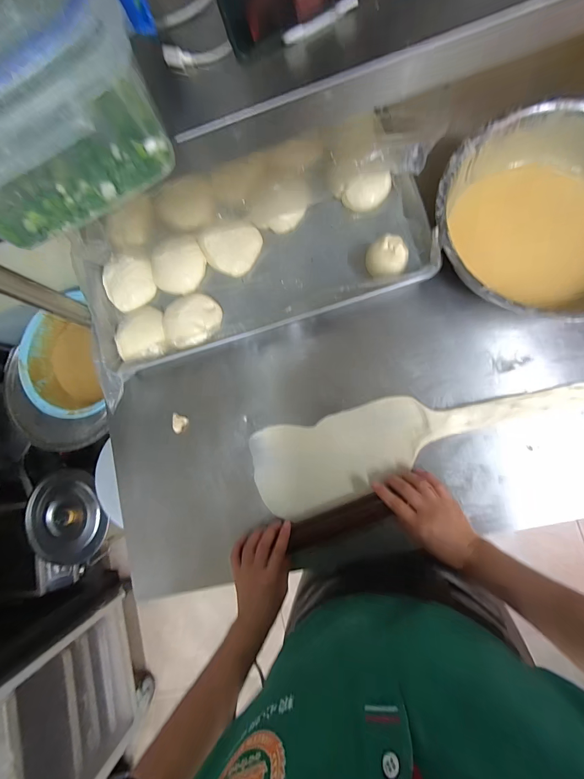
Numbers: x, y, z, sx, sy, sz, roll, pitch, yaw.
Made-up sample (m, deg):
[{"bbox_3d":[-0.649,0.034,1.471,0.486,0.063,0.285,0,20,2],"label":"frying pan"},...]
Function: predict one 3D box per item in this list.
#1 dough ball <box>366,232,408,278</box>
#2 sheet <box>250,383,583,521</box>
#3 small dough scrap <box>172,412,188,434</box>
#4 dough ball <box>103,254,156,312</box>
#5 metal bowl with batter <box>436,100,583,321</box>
[{"bbox_3d":[0.156,-0.217,0.517,0.061,0.046,0.057,-1,85,7],"label":"dough ball"},{"bbox_3d":[0.211,0.073,0.504,0.556,0.013,0.144,-17,83,6],"label":"sheet"},{"bbox_3d":[-0.200,0.060,0.561,0.024,0.010,0.036,-2,85,7],"label":"small dough scrap"},{"bbox_3d":[-0.308,-0.204,0.591,0.091,0.039,0.086,-1,85,7],"label":"dough ball"},{"bbox_3d":[0.379,-0.254,0.473,0.324,0.092,0.309,-1,85,7],"label":"metal bowl with batter"}]

